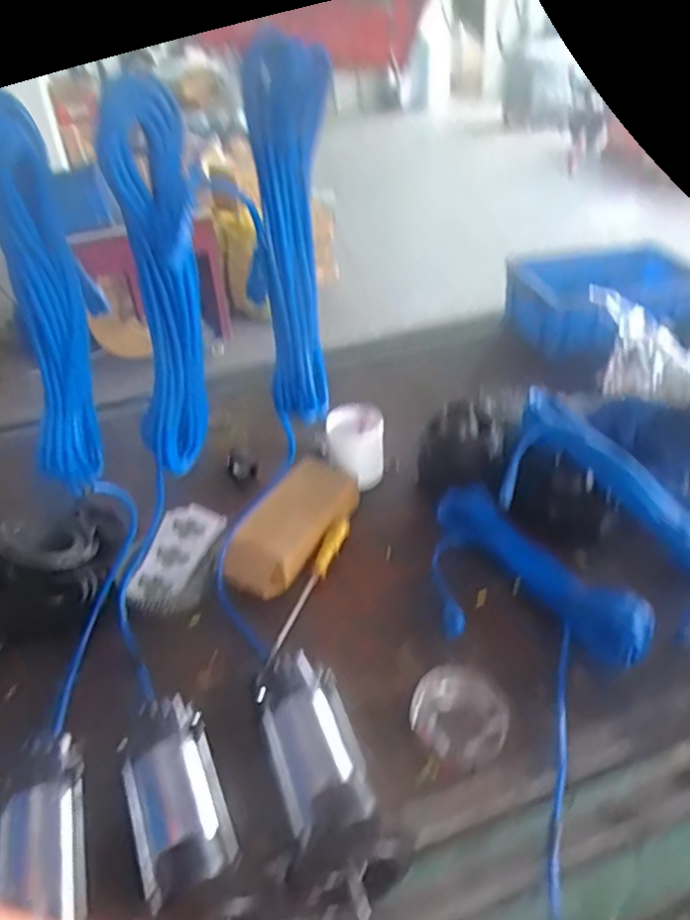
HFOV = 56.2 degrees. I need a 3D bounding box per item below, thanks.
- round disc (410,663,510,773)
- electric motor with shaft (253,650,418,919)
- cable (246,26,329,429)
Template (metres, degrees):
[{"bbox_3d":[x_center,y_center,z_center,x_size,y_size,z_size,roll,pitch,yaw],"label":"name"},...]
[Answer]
[{"bbox_3d":[0.133,0.292,0.742,0.107,0.009,0.112,-3,47,4],"label":"round disc"},{"bbox_3d":[-0.021,0.291,0.632,0.111,0.137,0.230,-13,36,-12],"label":"electric motor with shaft"},{"bbox_3d":[-0.049,-0.187,0.616,0.095,0.348,0.059,-4,35,0],"label":"cable"}]

